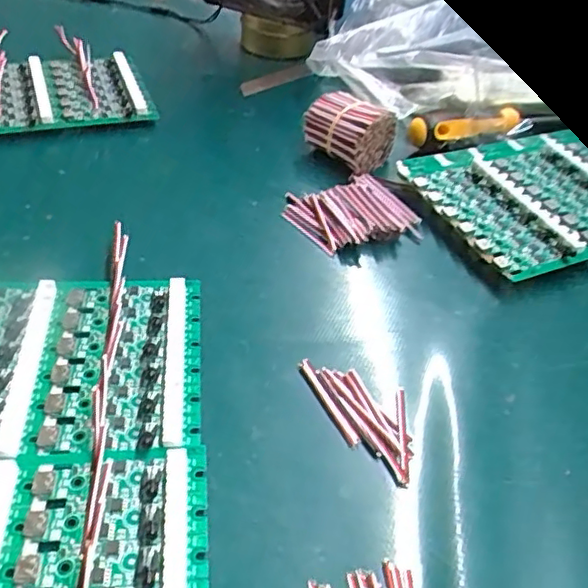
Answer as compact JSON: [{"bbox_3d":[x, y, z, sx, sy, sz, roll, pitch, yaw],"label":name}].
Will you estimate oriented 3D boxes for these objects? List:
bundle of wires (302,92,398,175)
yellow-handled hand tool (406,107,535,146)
[{"bbox_3d":[0.037,-0.113,0.412,0.034,0.033,0.056,-29,52,-32],"label":"bundle of wires"},{"bbox_3d":[0.122,-0.117,0.426,0.084,0.018,0.019,-9,44,-14],"label":"yellow-handled hand tool"}]

